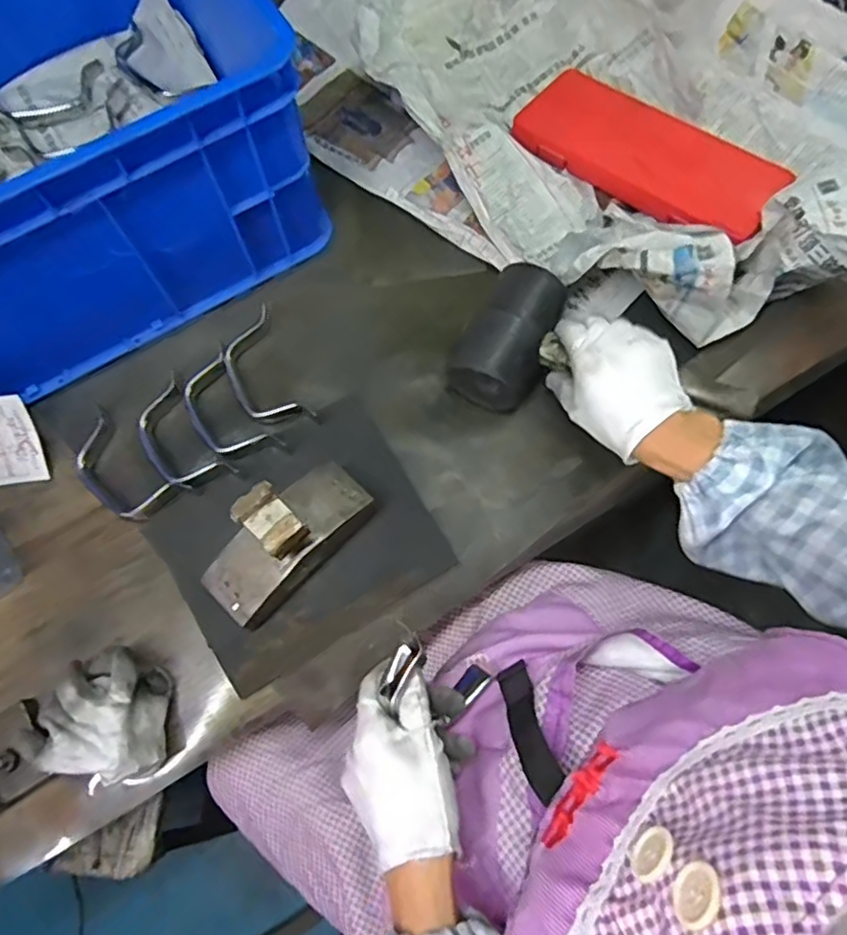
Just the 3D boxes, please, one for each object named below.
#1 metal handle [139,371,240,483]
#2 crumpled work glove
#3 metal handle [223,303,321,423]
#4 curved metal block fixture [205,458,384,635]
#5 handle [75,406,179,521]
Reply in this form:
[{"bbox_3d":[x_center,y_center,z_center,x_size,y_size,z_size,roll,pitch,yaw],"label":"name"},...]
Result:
[{"bbox_3d":[-0.215,-0.027,0.556,0.057,0.022,0.116,-34,75,-9],"label":"metal handle"},{"bbox_3d":[-0.237,0.184,0.481,0.083,0.067,0.091,-8,73,-2],"label":"crumpled work glove"},{"bbox_3d":[-0.146,-0.085,0.582,0.057,0.010,0.116,-26,74,-7],"label":"metal handle"},{"bbox_3d":[-0.104,0.052,0.489,0.054,0.112,0.136,41,78,12],"label":"curved metal block fixture"},{"bbox_3d":[-0.266,0.002,0.554,0.107,0.013,0.051,43,78,12],"label":"handle"}]

